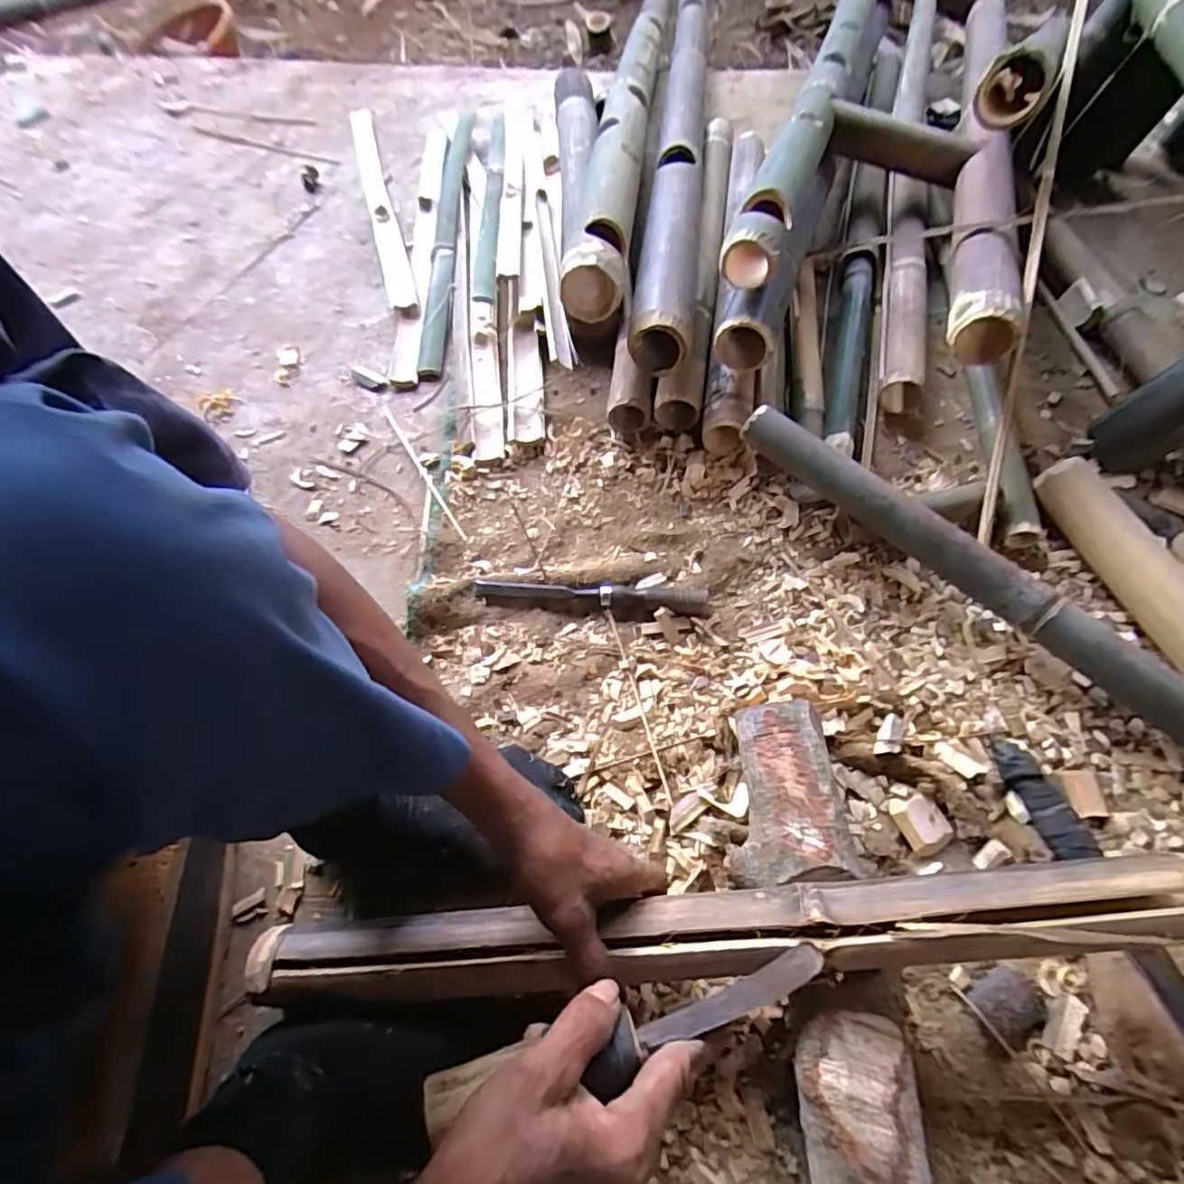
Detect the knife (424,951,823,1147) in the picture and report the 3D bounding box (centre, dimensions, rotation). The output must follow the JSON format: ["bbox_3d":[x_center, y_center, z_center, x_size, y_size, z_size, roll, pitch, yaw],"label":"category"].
[{"bbox_3d":[0.027,0.241,0.330,0.230,0.040,0.028,-11,61,-12],"label":"knife"}]

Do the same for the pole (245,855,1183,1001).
[{"bbox_3d":[0.068,0.240,0.421,0.637,0.029,0.053,-8,61,7],"label":"pole"}]

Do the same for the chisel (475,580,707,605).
[{"bbox_3d":[-0.004,0.001,0.637,0.240,0.019,0.021,3,62,6],"label":"chisel"}]

